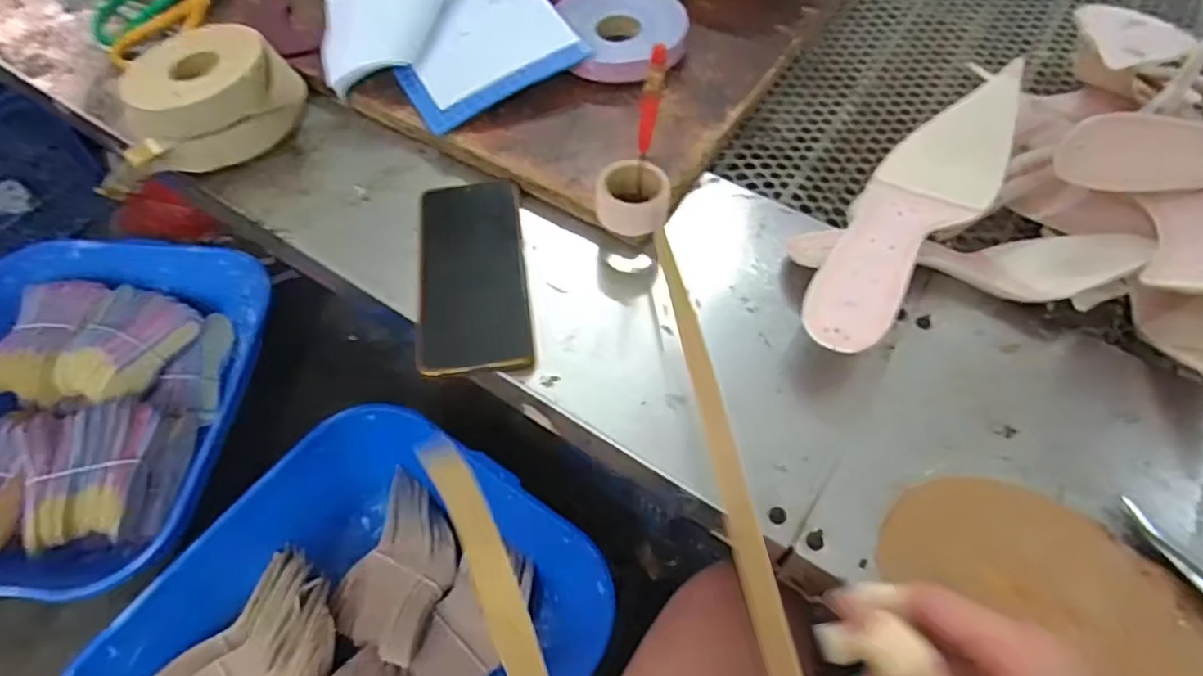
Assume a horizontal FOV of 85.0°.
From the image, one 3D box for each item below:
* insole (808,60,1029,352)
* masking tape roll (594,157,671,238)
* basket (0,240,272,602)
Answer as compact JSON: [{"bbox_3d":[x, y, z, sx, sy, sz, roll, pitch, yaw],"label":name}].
[{"bbox_3d":[0.203,-0.091,0.426,0.071,0.065,0.225,37,64,22],"label":"insole"},{"bbox_3d":[0.022,-0.098,0.459,0.050,0.030,0.043,9,57,7],"label":"masking tape roll"},{"bbox_3d":[-0.858,0.115,1.085,0.533,0.145,0.617,-3,56,-1],"label":"basket"}]

